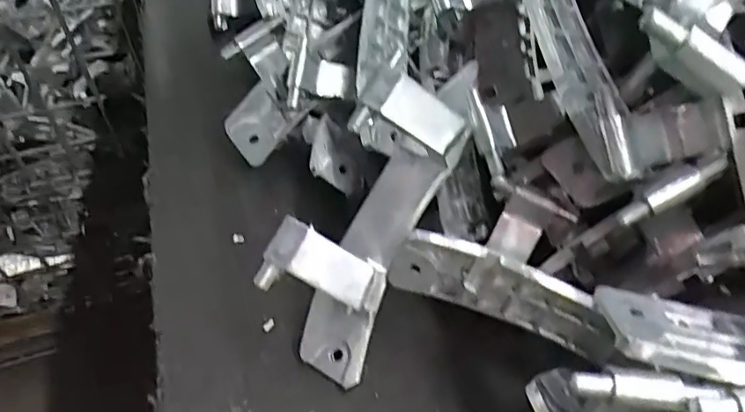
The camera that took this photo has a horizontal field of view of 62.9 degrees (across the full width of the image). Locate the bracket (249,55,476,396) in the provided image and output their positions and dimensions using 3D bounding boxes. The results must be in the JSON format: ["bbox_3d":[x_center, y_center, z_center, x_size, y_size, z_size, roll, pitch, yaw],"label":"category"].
[{"bbox_3d":[-0.001,0.000,0.254,0.043,0.044,0.142,25,84,17],"label":"bracket"}]

